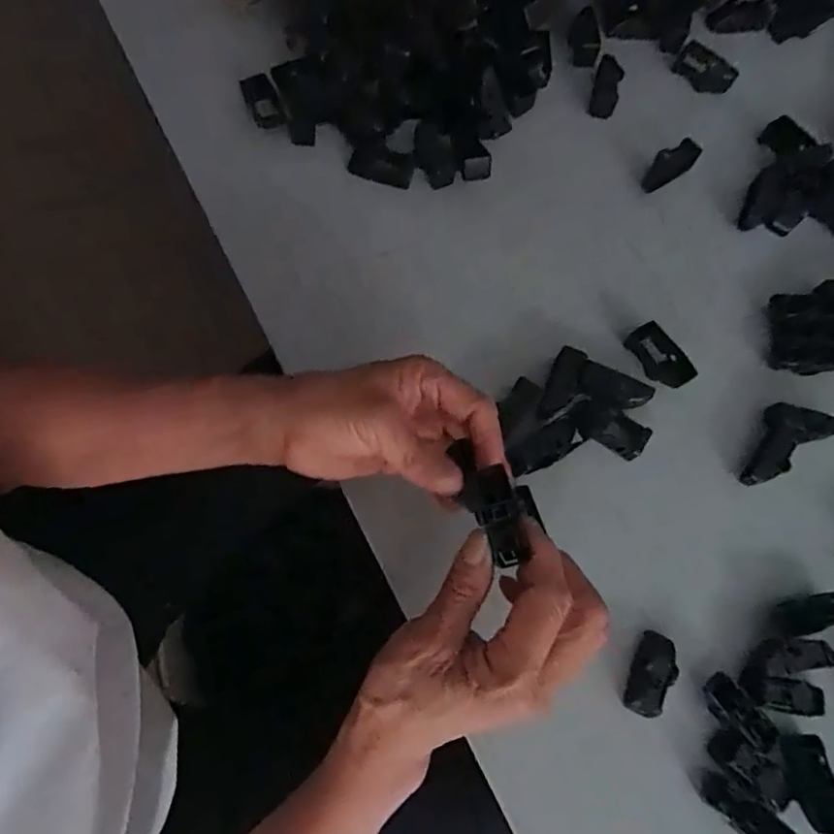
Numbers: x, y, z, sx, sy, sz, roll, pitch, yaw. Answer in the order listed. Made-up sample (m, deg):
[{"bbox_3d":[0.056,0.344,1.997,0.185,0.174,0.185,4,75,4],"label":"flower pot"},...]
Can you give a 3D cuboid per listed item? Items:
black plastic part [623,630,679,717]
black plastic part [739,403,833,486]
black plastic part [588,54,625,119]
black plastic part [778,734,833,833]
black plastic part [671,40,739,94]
[{"bbox_3d":[0.138,0.150,0.344,0.020,0.017,0.046,30,72,6],"label":"black plastic part"},{"bbox_3d":[0.243,0.013,0.392,0.078,0.014,0.036,-31,74,-11],"label":"black plastic part"},{"bbox_3d":[0.156,-0.270,0.480,0.021,0.010,0.058,14,71,3],"label":"black plastic part"},{"bbox_3d":[0.220,0.203,0.324,0.024,0.009,0.046,-4,72,-5],"label":"black plastic part"},{"bbox_3d":[0.241,-0.291,0.489,0.049,0.015,0.028,35,74,10],"label":"black plastic part"}]

